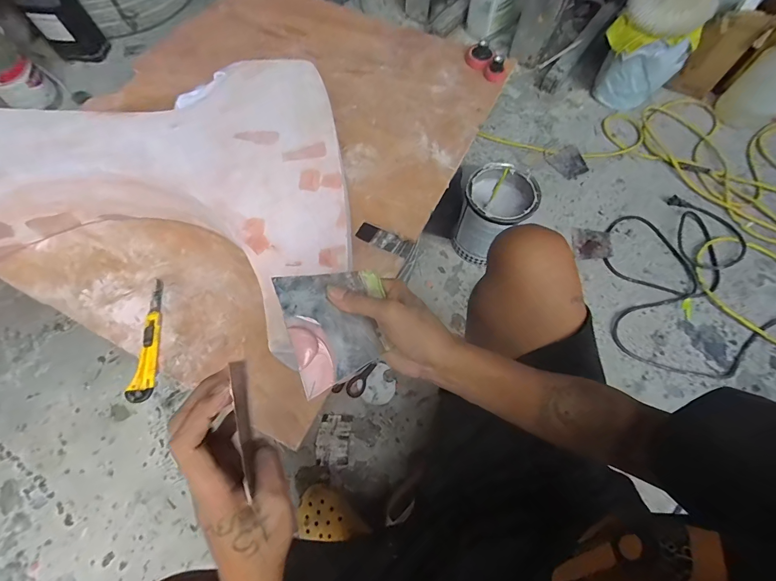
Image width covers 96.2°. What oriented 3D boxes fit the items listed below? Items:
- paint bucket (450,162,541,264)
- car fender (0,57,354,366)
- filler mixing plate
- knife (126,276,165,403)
[{"bbox_3d":[0.249,-0.176,0.846,0.148,0.199,0.148,0,67,0],"label":"paint bucket"},{"bbox_3d":[-0.496,-0.134,0.588,0.857,0.139,0.426,-8,68,-3],"label":"car fender"},{"bbox_3d":[-0.046,0.028,0.329,0.095,0.008,0.108,-16,75,-20],"label":"filler mixing plate"},{"bbox_3d":[-0.385,0.075,0.564,0.036,0.013,0.200,-4,67,-1],"label":"knife"}]

